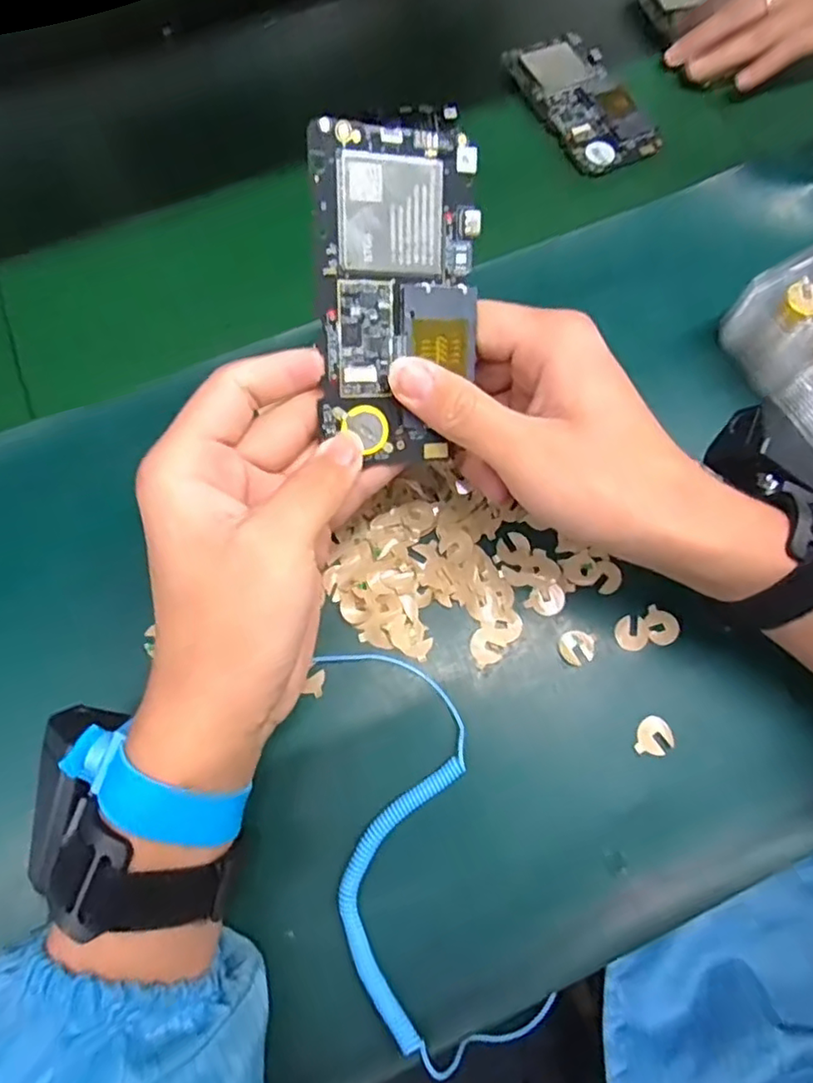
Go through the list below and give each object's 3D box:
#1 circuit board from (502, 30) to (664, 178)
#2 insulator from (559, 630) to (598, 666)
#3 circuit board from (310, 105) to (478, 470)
[{"bbox_3d":[0.122,-0.313,0.433,0.066,0.007,0.125,-25,70,-6],"label":"circuit board"},{"bbox_3d":[0.087,0.054,0.313,0.018,0.004,0.017,-1,69,3],"label":"insulator"},{"bbox_3d":[-0.003,-0.098,0.248,0.063,0.005,0.129,-6,107,-14],"label":"circuit board"}]

